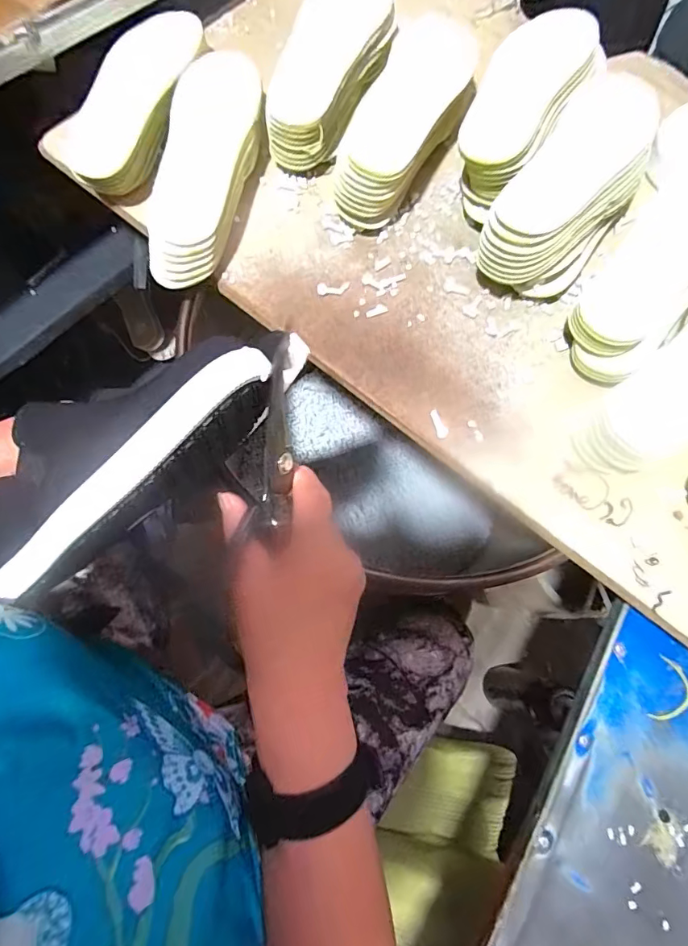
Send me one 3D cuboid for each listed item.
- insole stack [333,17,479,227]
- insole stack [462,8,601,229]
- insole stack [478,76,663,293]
[{"bbox_3d":[0.060,-0.351,0.461,0.092,0.087,0.211,25,76,6],"label":"insole stack"},{"bbox_3d":[0.175,-0.360,0.469,0.100,0.080,0.243,27,76,7],"label":"insole stack"},{"bbox_3d":[0.237,-0.290,0.454,0.099,0.075,0.274,34,77,8],"label":"insole stack"}]

